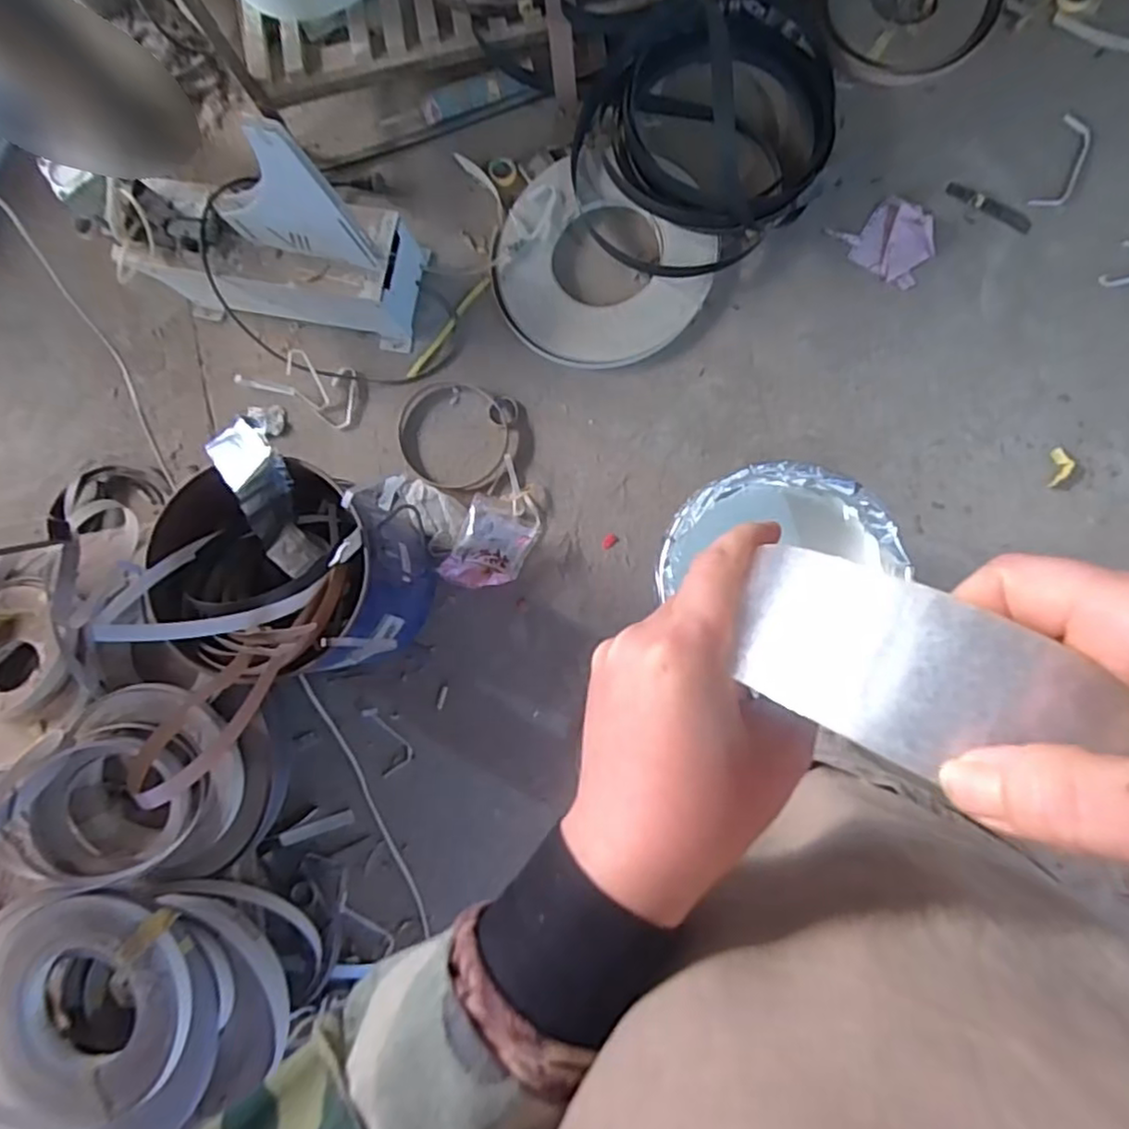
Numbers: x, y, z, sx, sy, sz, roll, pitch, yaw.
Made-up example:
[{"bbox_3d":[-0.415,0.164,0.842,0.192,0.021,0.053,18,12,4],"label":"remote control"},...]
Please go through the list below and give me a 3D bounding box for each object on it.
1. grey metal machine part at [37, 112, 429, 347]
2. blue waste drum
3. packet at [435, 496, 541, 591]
[{"bbox_3d":[-0.530,-0.547,1.059,0.483,0.494,0.181,11,87,6],"label":"grey metal machine part"},{"bbox_3d":[-0.377,0.009,1.013,0.291,0.398,0.280,5,85,6],"label":"blue waste drum"},{"bbox_3d":[-0.132,-0.033,1.209,0.126,0.048,0.169,25,87,7],"label":"packet"}]

